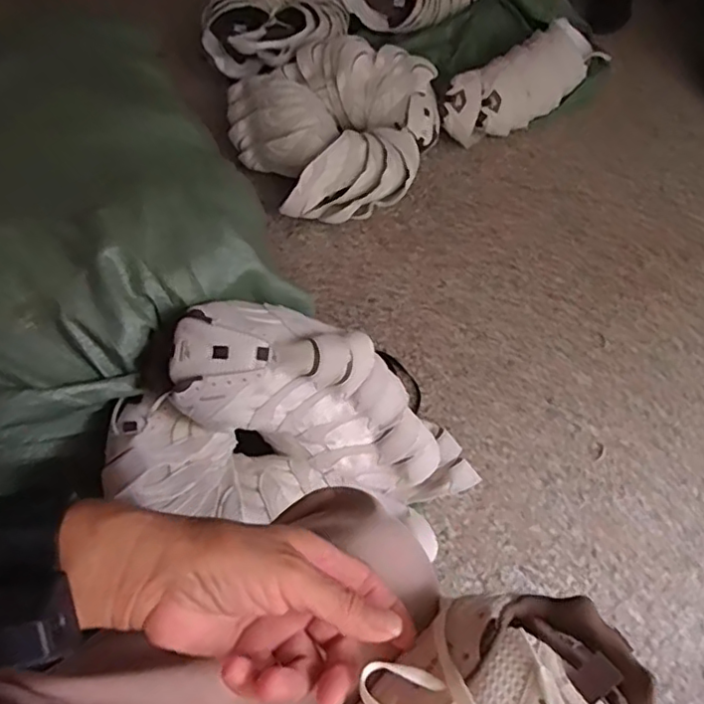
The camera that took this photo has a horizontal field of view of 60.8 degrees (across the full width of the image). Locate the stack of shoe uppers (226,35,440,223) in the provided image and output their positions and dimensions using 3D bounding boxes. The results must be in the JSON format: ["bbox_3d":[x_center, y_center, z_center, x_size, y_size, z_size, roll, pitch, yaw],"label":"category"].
[{"bbox_3d":[-0.023,-0.428,1.143,0.380,0.157,0.350,-21,59,-15],"label":"stack of shoe uppers"}]

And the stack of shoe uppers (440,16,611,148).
[{"bbox_3d":[0.386,-0.572,1.273,0.498,0.127,0.119,-39,65,-24],"label":"stack of shoe uppers"}]

